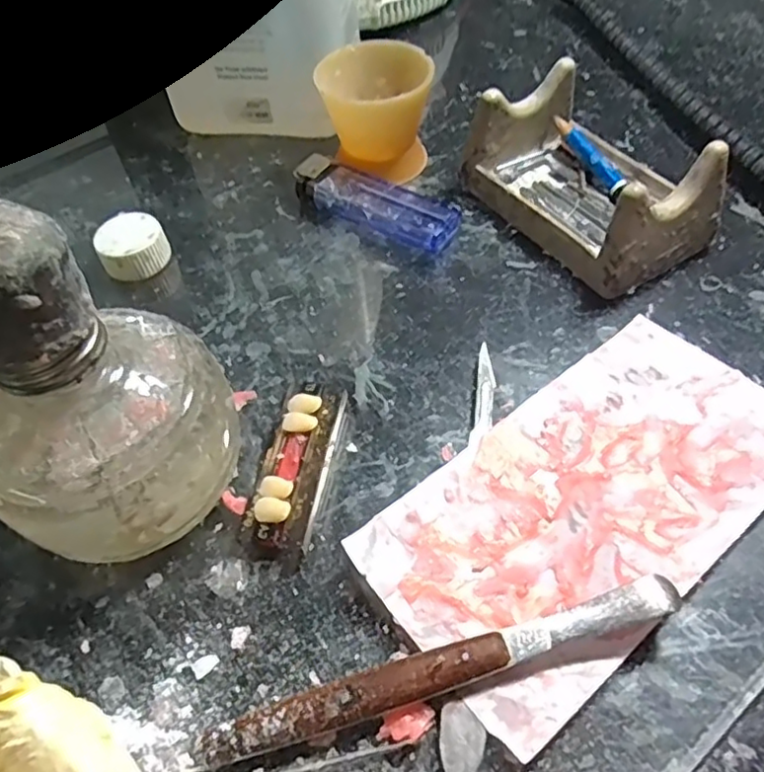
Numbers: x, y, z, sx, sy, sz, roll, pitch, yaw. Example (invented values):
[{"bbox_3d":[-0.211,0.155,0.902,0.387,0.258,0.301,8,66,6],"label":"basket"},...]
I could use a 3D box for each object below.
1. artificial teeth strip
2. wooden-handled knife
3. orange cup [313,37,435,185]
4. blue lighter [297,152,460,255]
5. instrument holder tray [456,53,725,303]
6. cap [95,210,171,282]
[{"bbox_3d":[-0.027,0.024,0.214,0.020,0.009,0.067,9,55,9],"label":"artificial teeth strip"},{"bbox_3d":[0.017,0.076,0.170,0.129,0.012,0.010,-15,55,-7],"label":"wooden-handled knife"},{"bbox_3d":[-0.003,-0.128,0.301,0.050,0.046,0.044,-5,54,0],"label":"orange cup"},{"bbox_3d":[-0.005,-0.081,0.288,0.080,0.013,0.025,27,60,21],"label":"blue lighter"},{"bbox_3d":[0.087,-0.089,0.268,0.060,0.044,0.094,-30,58,-17],"label":"instrument holder tray"},{"bbox_3d":[-0.108,-0.060,0.278,0.028,0.017,0.027,-2,54,2],"label":"cap"}]

